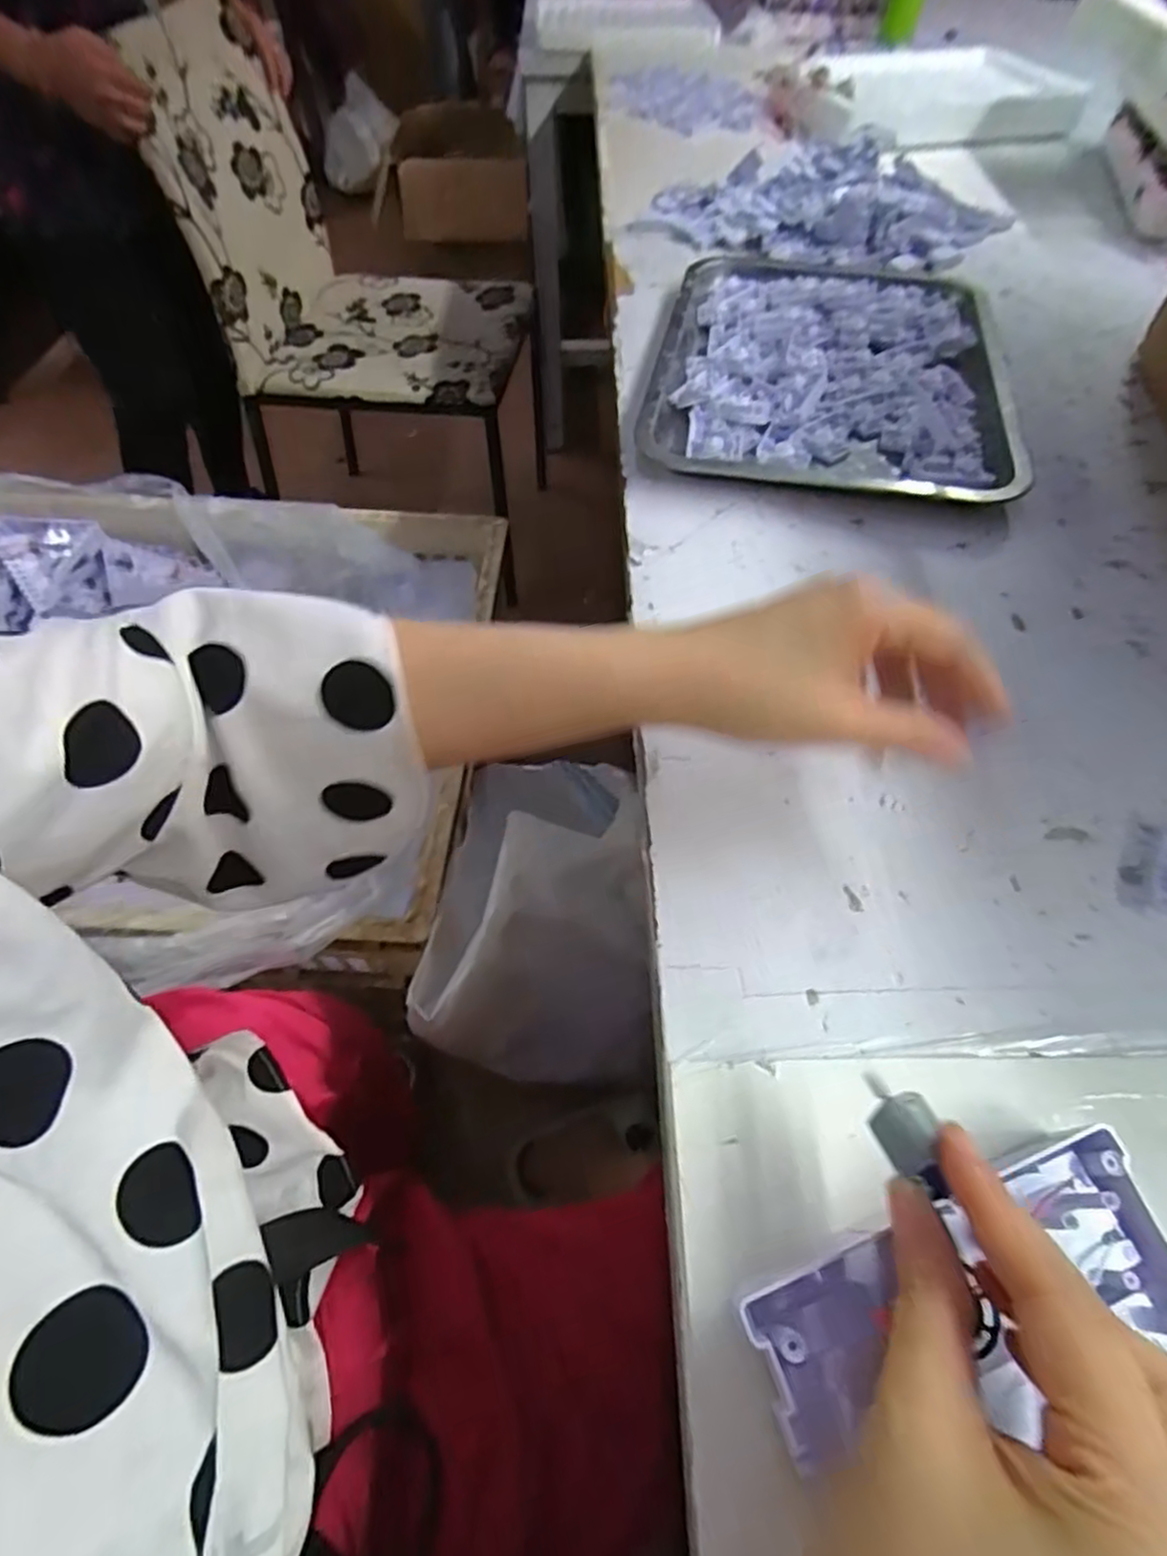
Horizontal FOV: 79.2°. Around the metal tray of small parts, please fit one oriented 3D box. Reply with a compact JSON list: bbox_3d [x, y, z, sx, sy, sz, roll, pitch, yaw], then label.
[{"bbox_3d":[0.196,-0.333,0.564,0.258,0.025,0.352,10,56,7],"label":"metal tray of small parts"}]

